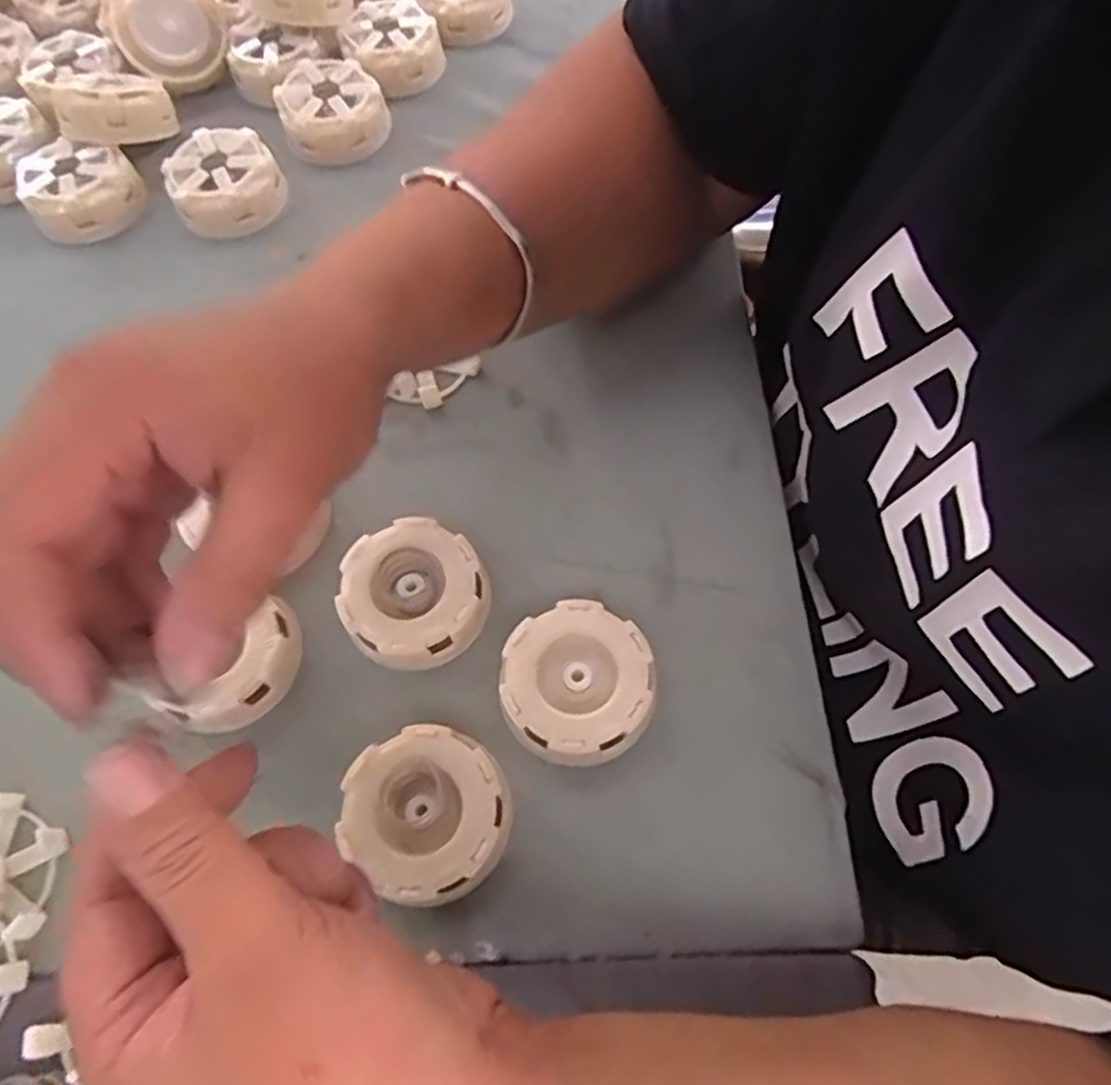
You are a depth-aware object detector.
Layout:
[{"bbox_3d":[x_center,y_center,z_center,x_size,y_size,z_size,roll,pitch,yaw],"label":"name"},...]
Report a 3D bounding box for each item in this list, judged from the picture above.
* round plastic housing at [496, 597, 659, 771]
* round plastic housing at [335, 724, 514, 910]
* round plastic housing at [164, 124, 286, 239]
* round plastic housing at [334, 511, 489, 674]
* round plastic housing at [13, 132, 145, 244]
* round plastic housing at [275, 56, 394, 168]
[{"bbox_3d":[0.009,0.058,0.302,0.060,0.023,0.061,0,64,0],"label":"round plastic housing"},{"bbox_3d":[-0.047,0.102,0.283,0.057,0.020,0.061,0,64,0],"label":"round plastic housing"},{"bbox_3d":[-0.190,-0.207,0.427,0.060,0.028,0.060,0,64,0],"label":"round plastic housing"},{"bbox_3d":[-0.061,0.022,0.320,0.059,0.022,0.059,0,64,0],"label":"round plastic housing"},{"bbox_3d":[-0.276,-0.205,0.432,0.060,0.028,0.060,0,64,0],"label":"round plastic housing"},{"bbox_3d":[-0.136,-0.262,0.450,0.059,0.027,0.059,-22,66,-10],"label":"round plastic housing"}]

